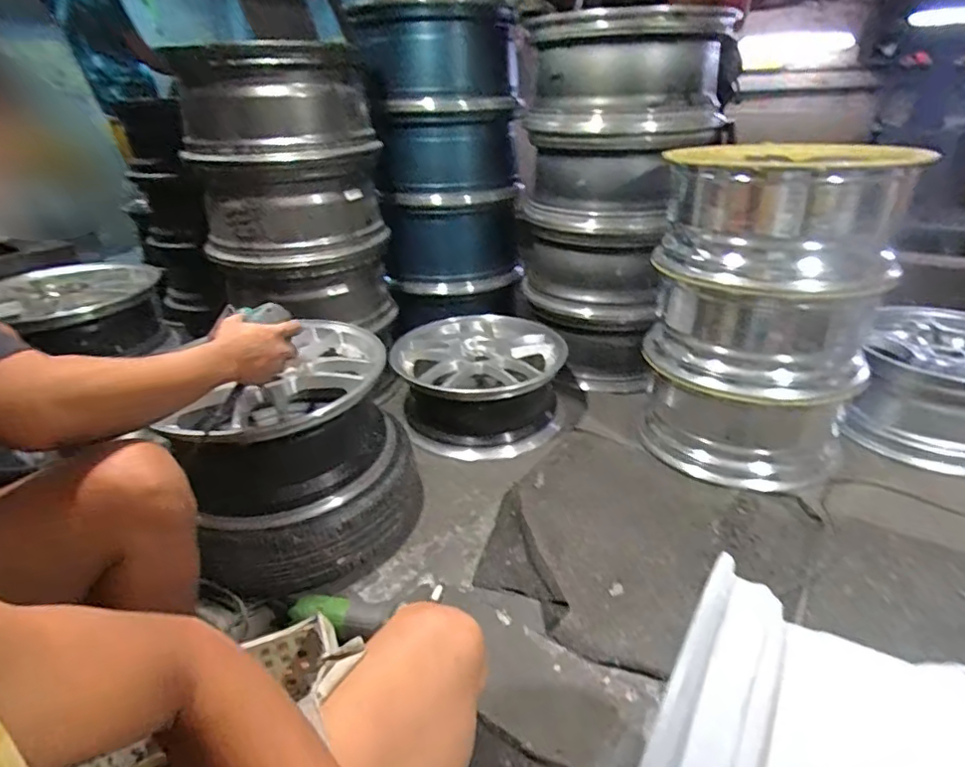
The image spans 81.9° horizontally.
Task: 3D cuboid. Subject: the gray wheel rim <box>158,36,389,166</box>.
[{"bbox_3d":[-0.520,-0.694,1.388,0.443,0.237,0.459,-13,29,-18],"label":"gray wheel rim"}]

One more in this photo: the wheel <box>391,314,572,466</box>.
[{"bbox_3d":[0.001,-0.009,1.512,0.431,0.193,0.447,-3,28,1],"label":"wheel"}]

